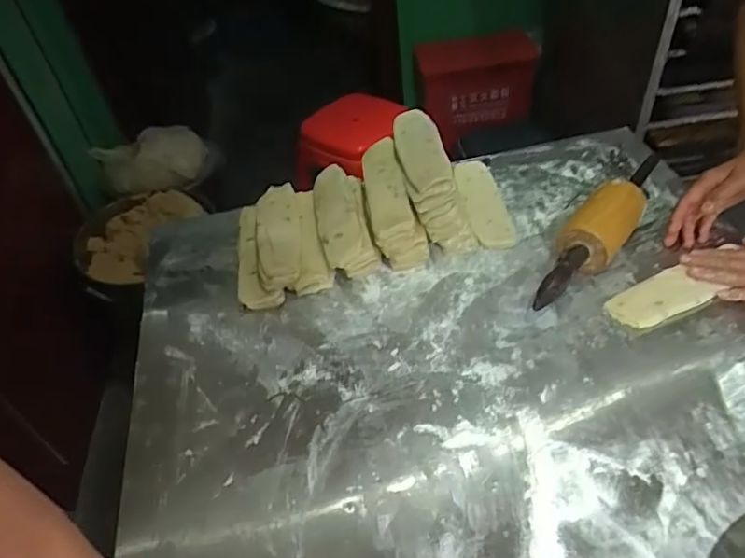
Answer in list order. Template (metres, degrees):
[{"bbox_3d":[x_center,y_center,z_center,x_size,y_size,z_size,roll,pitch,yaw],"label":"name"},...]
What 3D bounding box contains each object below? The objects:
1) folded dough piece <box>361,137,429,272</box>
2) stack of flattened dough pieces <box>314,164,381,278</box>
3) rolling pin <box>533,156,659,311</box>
[{"bbox_3d":[0.026,-0.109,0.794,0.068,0.089,0.196,-9,45,-1],"label":"folded dough piece"},{"bbox_3d":[-0.041,-0.084,0.798,0.072,0.064,0.184,-11,45,-3],"label":"stack of flattened dough pieces"},{"bbox_3d":[0.300,-0.071,0.728,0.061,0.075,0.336,28,55,30],"label":"rolling pin"}]

